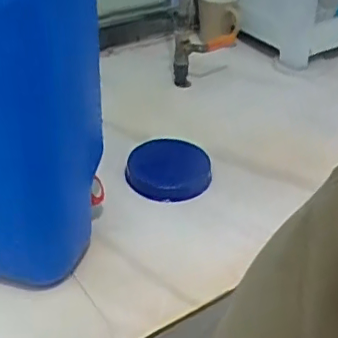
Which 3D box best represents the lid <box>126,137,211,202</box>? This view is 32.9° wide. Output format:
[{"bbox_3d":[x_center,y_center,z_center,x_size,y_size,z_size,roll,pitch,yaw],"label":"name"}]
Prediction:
[{"bbox_3d":[-0.003,-0.003,0.818,0.115,0.026,0.113,1,37,-1],"label":"lid"}]

